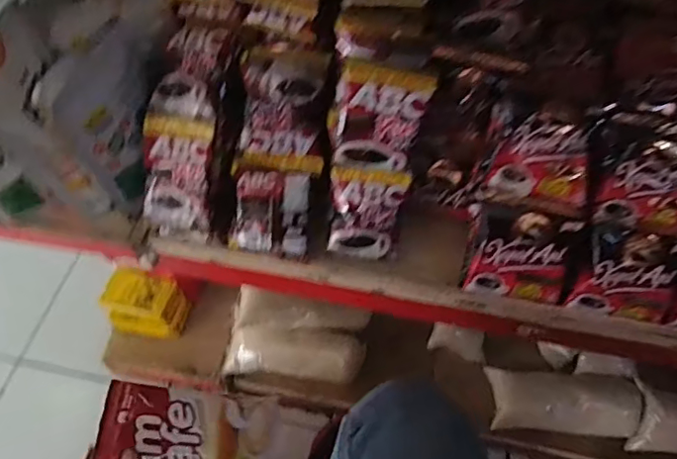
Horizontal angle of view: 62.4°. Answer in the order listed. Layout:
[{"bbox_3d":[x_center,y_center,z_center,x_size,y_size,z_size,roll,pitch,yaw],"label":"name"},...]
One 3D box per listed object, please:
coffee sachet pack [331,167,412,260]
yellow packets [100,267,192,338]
[{"bbox_3d":[0.028,-0.014,0.531,0.068,0.086,0.019,6,28,4],"label":"coffee sachet pack"},{"bbox_3d":[-0.335,0.128,0.959,0.132,0.084,0.081,8,57,8],"label":"yellow packets"}]

